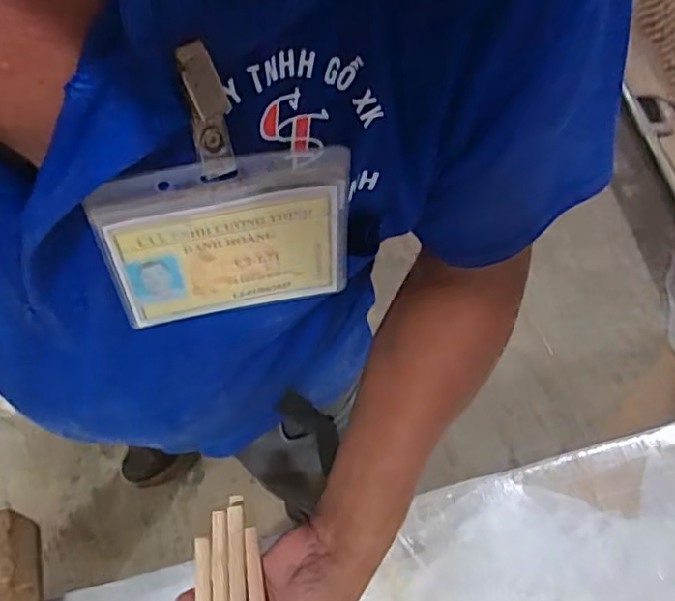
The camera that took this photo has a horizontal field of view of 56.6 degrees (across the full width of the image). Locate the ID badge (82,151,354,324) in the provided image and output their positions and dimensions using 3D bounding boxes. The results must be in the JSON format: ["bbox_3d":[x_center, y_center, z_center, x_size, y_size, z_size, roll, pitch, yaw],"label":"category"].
[{"bbox_3d":[-0.044,-0.023,0.257,0.097,0.081,0.005,-10,49,-12],"label":"ID badge"}]

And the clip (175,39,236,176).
[{"bbox_3d":[-0.043,-0.061,0.209,0.012,0.047,0.014,-7,60,-6],"label":"clip"}]

